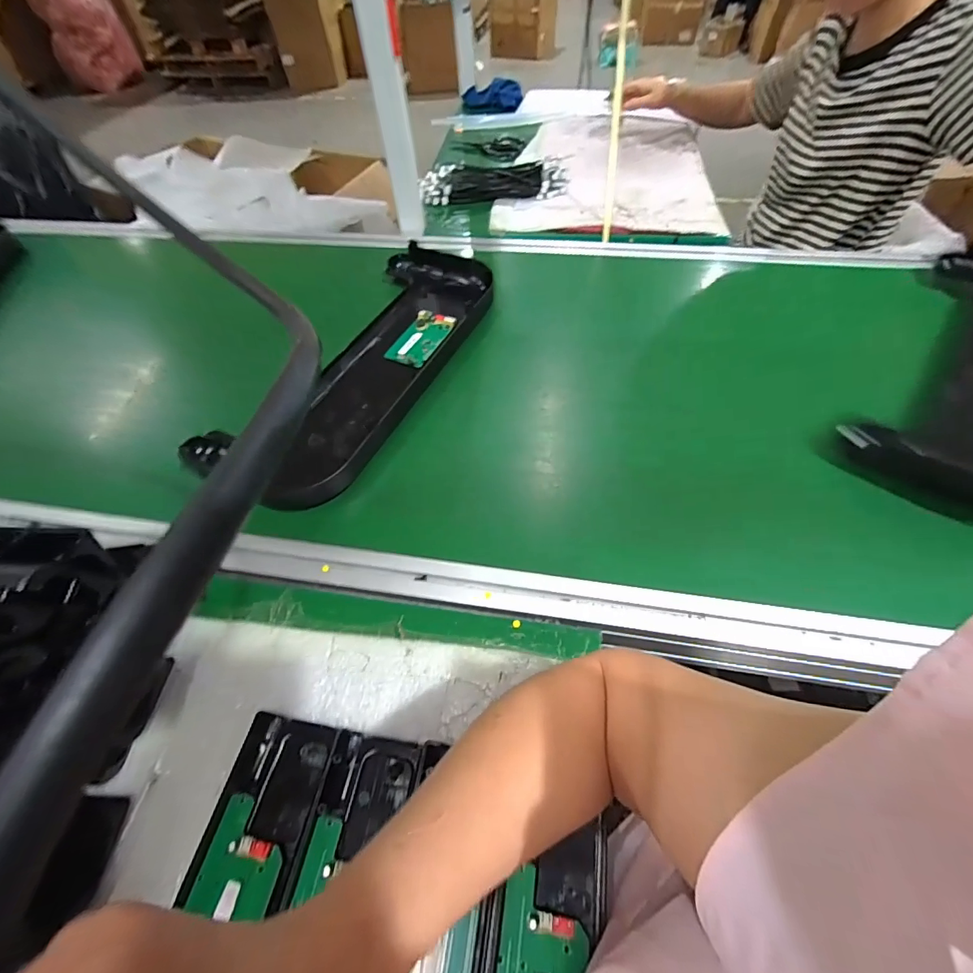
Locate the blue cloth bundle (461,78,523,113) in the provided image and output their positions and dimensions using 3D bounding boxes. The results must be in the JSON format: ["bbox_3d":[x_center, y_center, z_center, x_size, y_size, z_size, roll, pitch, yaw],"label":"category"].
[{"bbox_3d":[0.015,-1.088,1.219,0.168,0.053,0.085,4,56,5],"label":"blue cloth bundle"}]

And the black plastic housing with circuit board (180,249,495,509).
[{"bbox_3d":[-0.151,-0.191,0.622,0.213,0.055,0.498,21,59,15],"label":"black plastic housing with circuit board"}]

